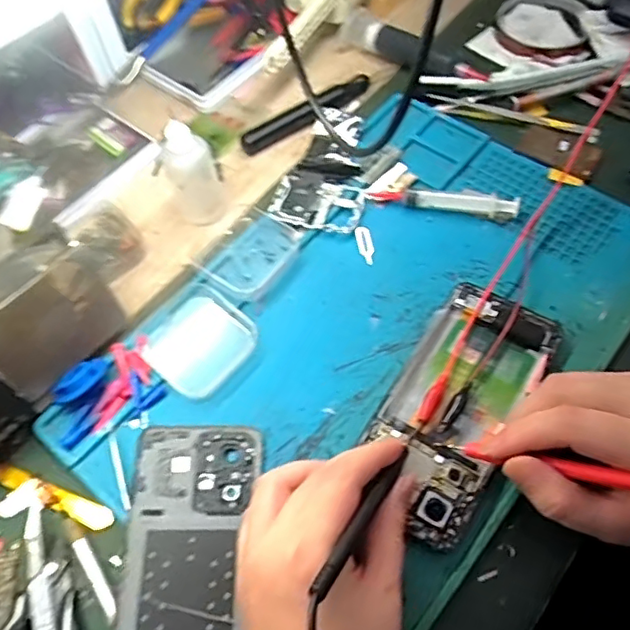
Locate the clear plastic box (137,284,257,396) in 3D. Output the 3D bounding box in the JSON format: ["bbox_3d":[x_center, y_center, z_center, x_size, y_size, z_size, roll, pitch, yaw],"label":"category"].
[{"bbox_3d":[-0.076,0.015,0.381,0.061,0.013,0.063,34,67,21],"label":"clear plastic box"}]

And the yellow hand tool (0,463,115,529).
[{"bbox_3d":[-0.155,0.105,0.348,0.085,0.004,0.013,19,63,14],"label":"yellow hand tool"}]

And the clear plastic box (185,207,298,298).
[{"bbox_3d":[-0.047,-0.045,0.416,0.058,0.013,0.069,34,67,20],"label":"clear plastic box"}]

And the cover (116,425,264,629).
[{"bbox_3d":[-0.067,0.136,0.315,0.068,0.006,0.156,-2,60,2],"label":"cover"}]

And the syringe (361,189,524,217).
[{"bbox_3d":[0.093,-0.085,0.431,0.106,0.014,0.015,10,61,9],"label":"syringe"}]

